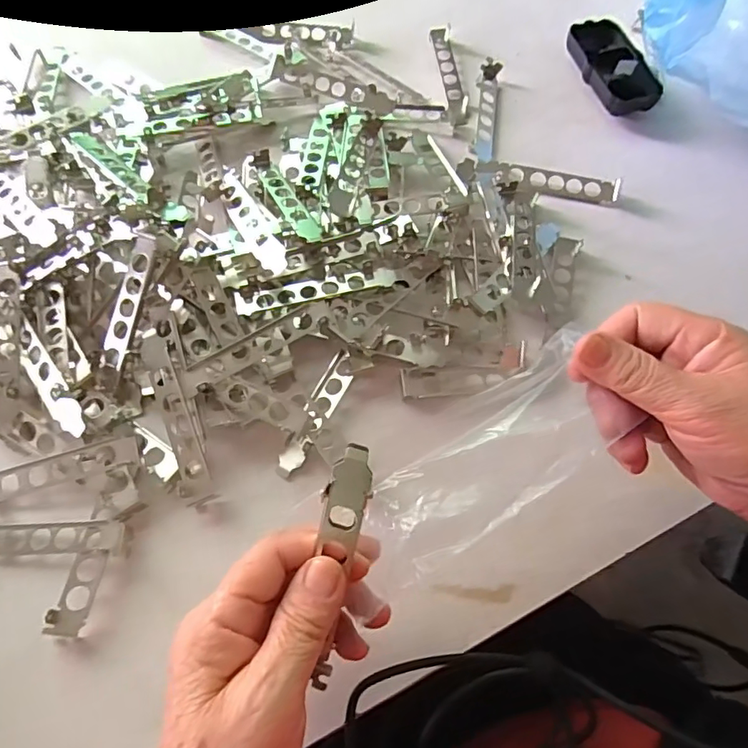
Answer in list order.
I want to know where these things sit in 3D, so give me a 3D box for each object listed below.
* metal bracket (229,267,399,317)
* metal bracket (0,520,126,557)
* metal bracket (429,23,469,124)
[{"bbox_3d":[-0.040,-0.061,0.368,0.115,0.008,0.020,-15,68,-7],"label":"metal bracket"},{"bbox_3d":[-0.211,0.101,0.315,0.114,0.007,0.020,-2,67,-2],"label":"metal bracket"},{"bbox_3d":[0.073,-0.284,0.488,0.022,0.012,0.117,-7,67,-4],"label":"metal bracket"}]

